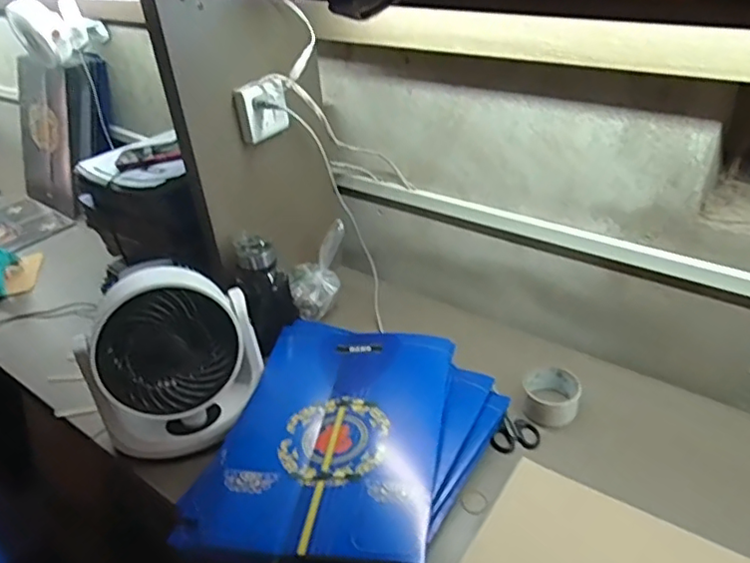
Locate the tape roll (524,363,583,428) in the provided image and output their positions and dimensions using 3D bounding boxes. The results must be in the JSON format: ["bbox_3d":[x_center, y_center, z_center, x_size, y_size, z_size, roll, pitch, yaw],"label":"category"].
[{"bbox_3d":[0.278,0.177,0.935,0.082,0.039,0.096,3,34,12],"label":"tape roll"}]

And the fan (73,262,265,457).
[{"bbox_3d":[-0.302,0.110,0.894,0.238,0.260,0.154,-19,36,-21],"label":"fan"}]

